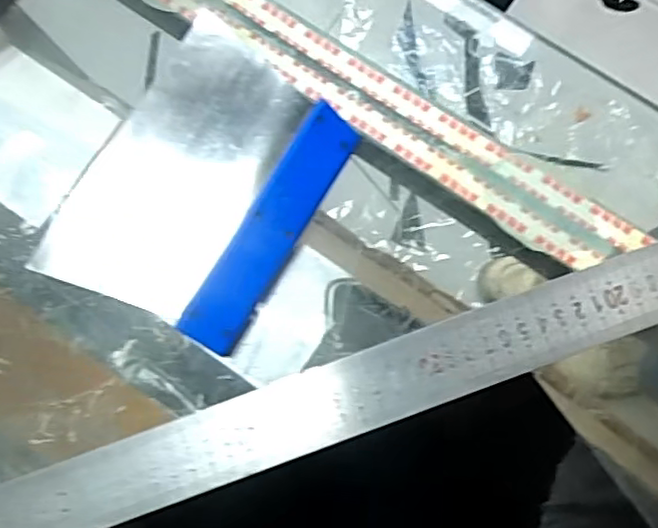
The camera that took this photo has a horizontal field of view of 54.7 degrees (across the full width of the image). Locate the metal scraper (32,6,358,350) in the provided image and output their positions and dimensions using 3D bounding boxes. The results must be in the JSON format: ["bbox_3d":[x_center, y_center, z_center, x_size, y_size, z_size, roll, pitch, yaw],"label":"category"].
[{"bbox_3d":[-0.057,-0.048,0.334,0.107,0.019,0.159,29,83,7],"label":"metal scraper"}]

